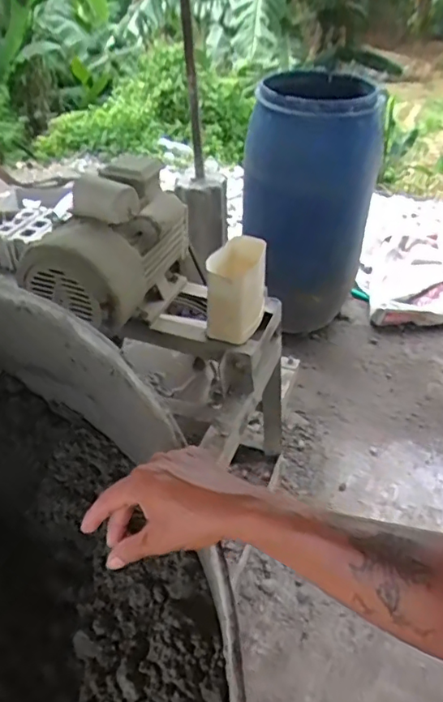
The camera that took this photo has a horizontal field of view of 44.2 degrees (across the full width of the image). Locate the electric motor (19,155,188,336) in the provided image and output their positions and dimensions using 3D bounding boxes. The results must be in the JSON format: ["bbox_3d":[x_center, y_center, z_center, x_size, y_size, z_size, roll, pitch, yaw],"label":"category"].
[{"bbox_3d":[-0.242,-0.259,1.233,0.192,0.261,0.398,11,37,27],"label":"electric motor"}]

